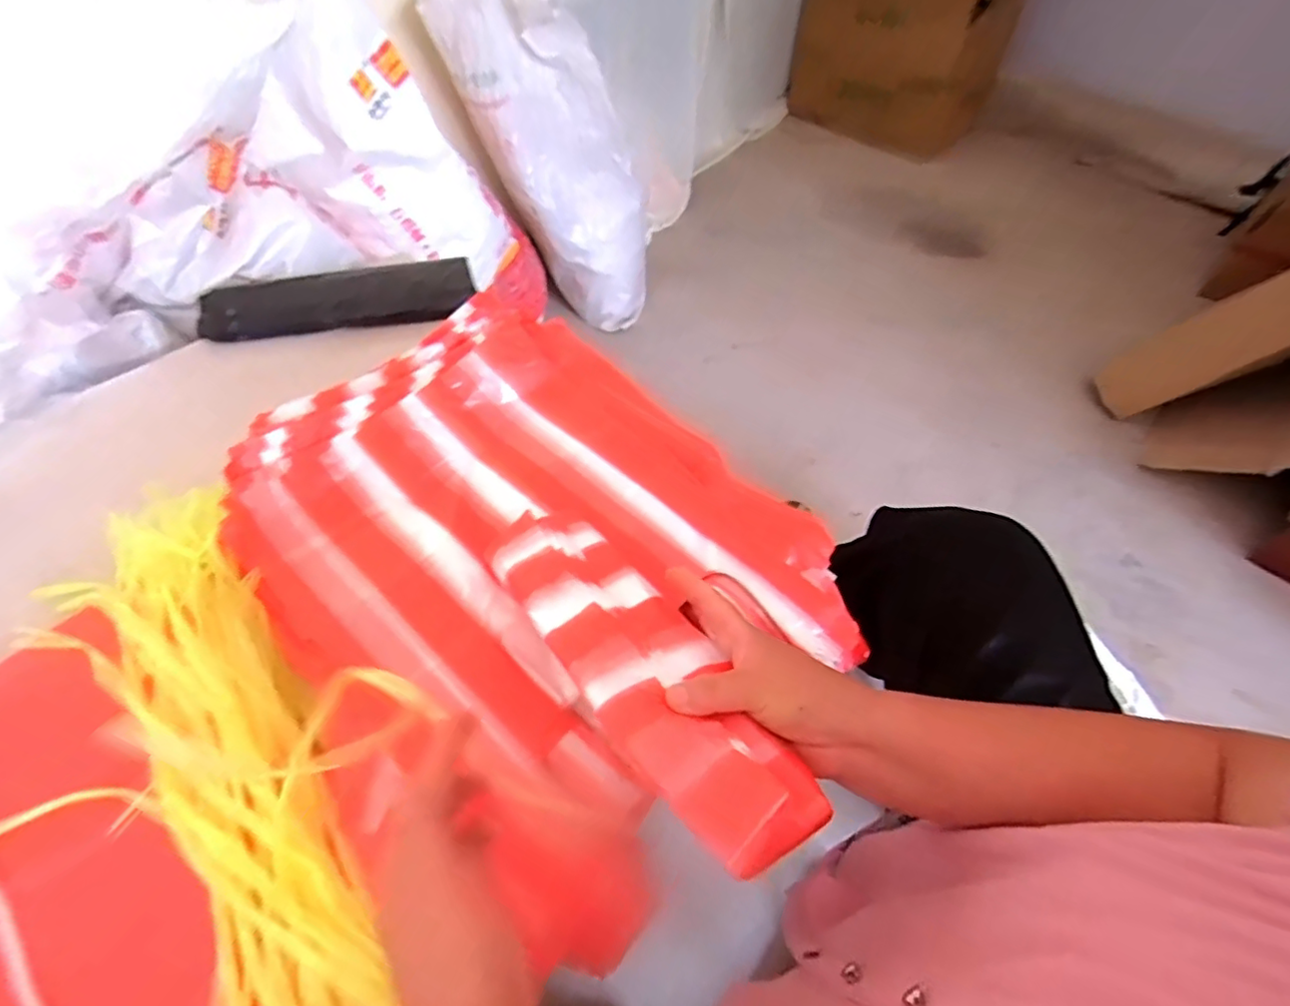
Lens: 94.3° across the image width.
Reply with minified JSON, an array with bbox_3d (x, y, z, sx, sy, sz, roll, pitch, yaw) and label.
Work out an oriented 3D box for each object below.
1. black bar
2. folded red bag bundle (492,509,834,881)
[{"bbox_3d":[-0.407,-0.273,0.808,0.346,0.048,0.070,-15,55,-10],"label":"black bar"},{"bbox_3d":[-0.011,0.095,0.403,0.091,0.041,0.308,-26,43,-20],"label":"folded red bag bundle"}]

